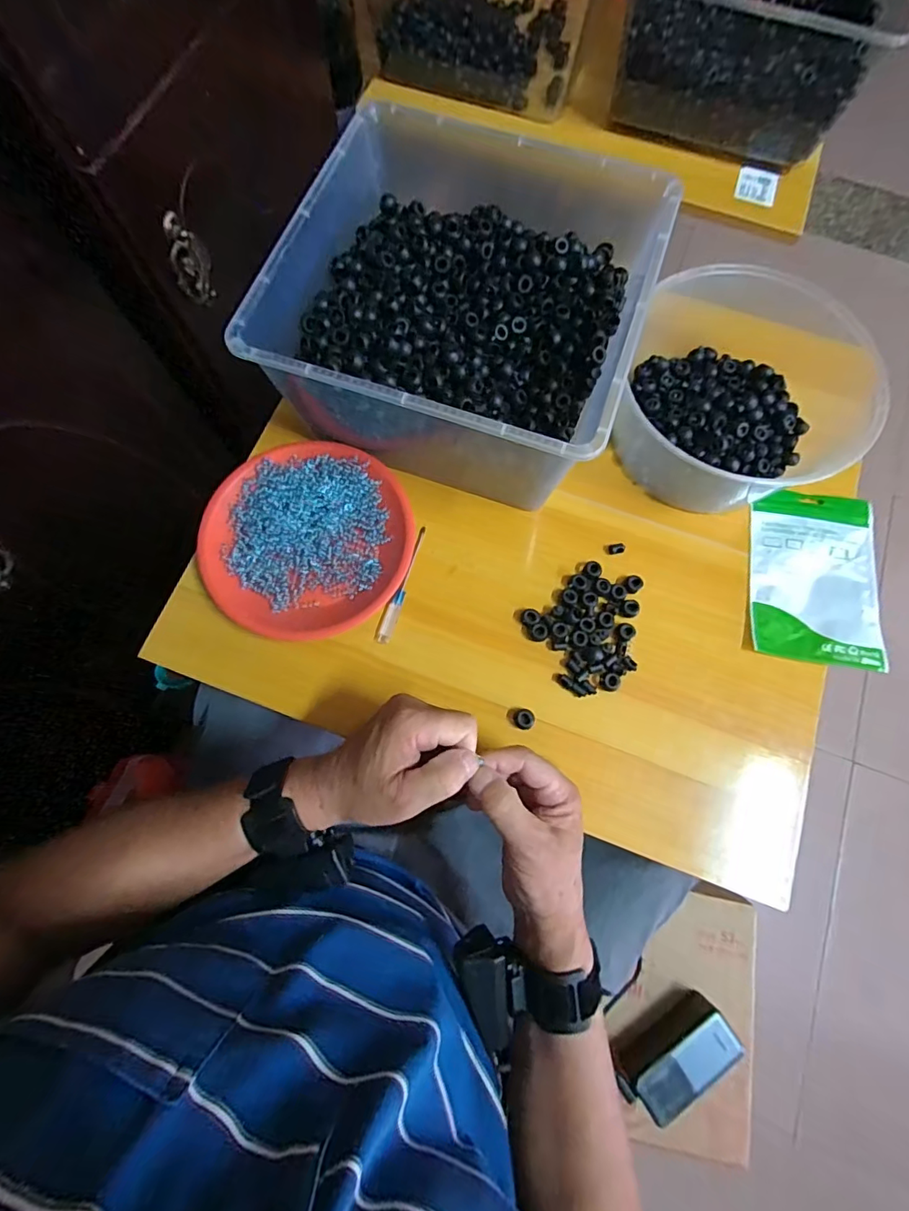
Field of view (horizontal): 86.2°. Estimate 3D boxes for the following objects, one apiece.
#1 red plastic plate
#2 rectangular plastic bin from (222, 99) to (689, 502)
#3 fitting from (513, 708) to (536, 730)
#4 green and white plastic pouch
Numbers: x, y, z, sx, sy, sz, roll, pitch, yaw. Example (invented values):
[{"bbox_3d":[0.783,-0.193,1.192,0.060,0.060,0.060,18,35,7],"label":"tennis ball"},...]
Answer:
[{"bbox_3d":[-0.141,-0.064,0.471,0.194,0.028,0.188,0,75,-1],"label":"red plastic plate"},{"bbox_3d":[0.011,-0.270,0.466,0.299,0.147,0.304,18,75,4],"label":"rectangular plastic bin"},{"bbox_3d":[0.062,0.101,0.432,0.018,0.010,0.018,0,75,-1],"label":"fitting"},{"bbox_3d":[0.352,-0.031,0.475,0.117,0.016,0.176,10,75,2],"label":"green and white plastic pouch"}]

